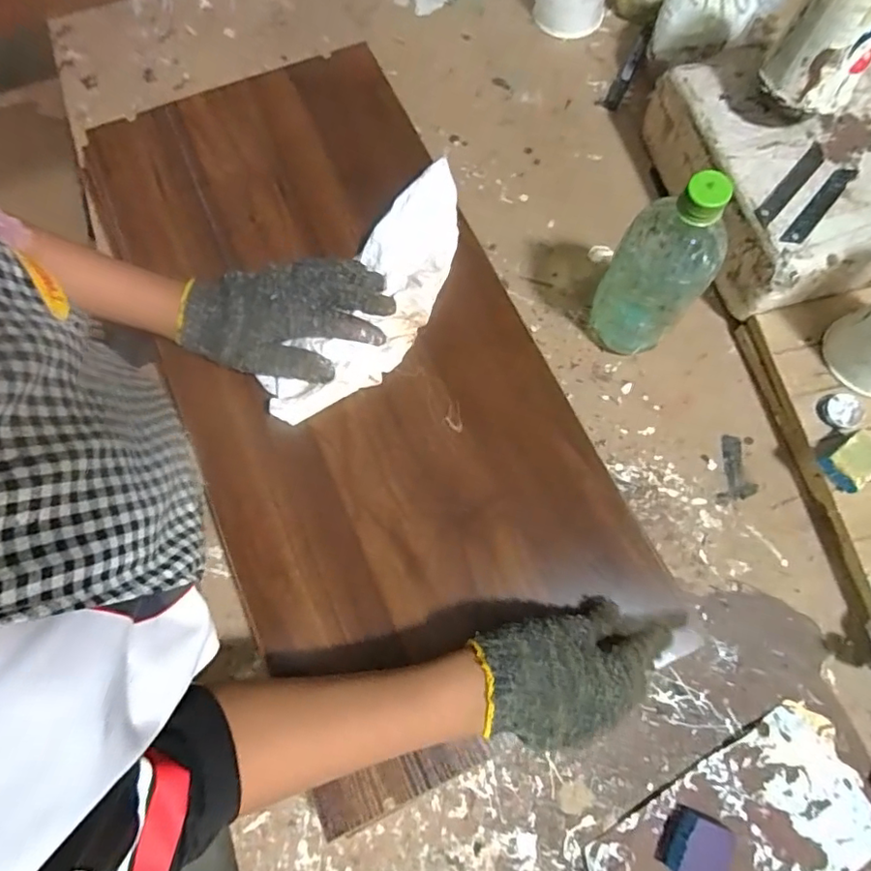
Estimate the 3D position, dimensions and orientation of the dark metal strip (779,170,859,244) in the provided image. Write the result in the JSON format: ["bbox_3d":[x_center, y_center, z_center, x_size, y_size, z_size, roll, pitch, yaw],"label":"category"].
[{"bbox_3d":[0.338,-0.202,0.487,0.016,0.004,0.095,41,81,7],"label":"dark metal strip"}]

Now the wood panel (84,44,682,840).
[{"bbox_3d":[-0.083,-0.074,0.506,0.317,0.015,0.680,-25,74,-6],"label":"wood panel"}]

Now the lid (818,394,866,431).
[{"bbox_3d":[0.368,-0.022,0.500,0.035,0.011,0.033,-1,75,5],"label":"lid"}]

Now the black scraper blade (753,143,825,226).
[{"bbox_3d":[0.320,-0.226,0.497,0.016,0.005,0.096,41,80,13],"label":"black scraper blade"}]

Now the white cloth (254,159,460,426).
[{"bbox_3d":[-0.052,-0.121,0.495,0.085,0.034,0.264,29,81,6],"label":"white cloth"}]

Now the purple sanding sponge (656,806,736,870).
[{"bbox_3d":[0.202,0.320,0.428,0.043,0.027,0.045,19,75,3],"label":"purple sanding sponge"}]

